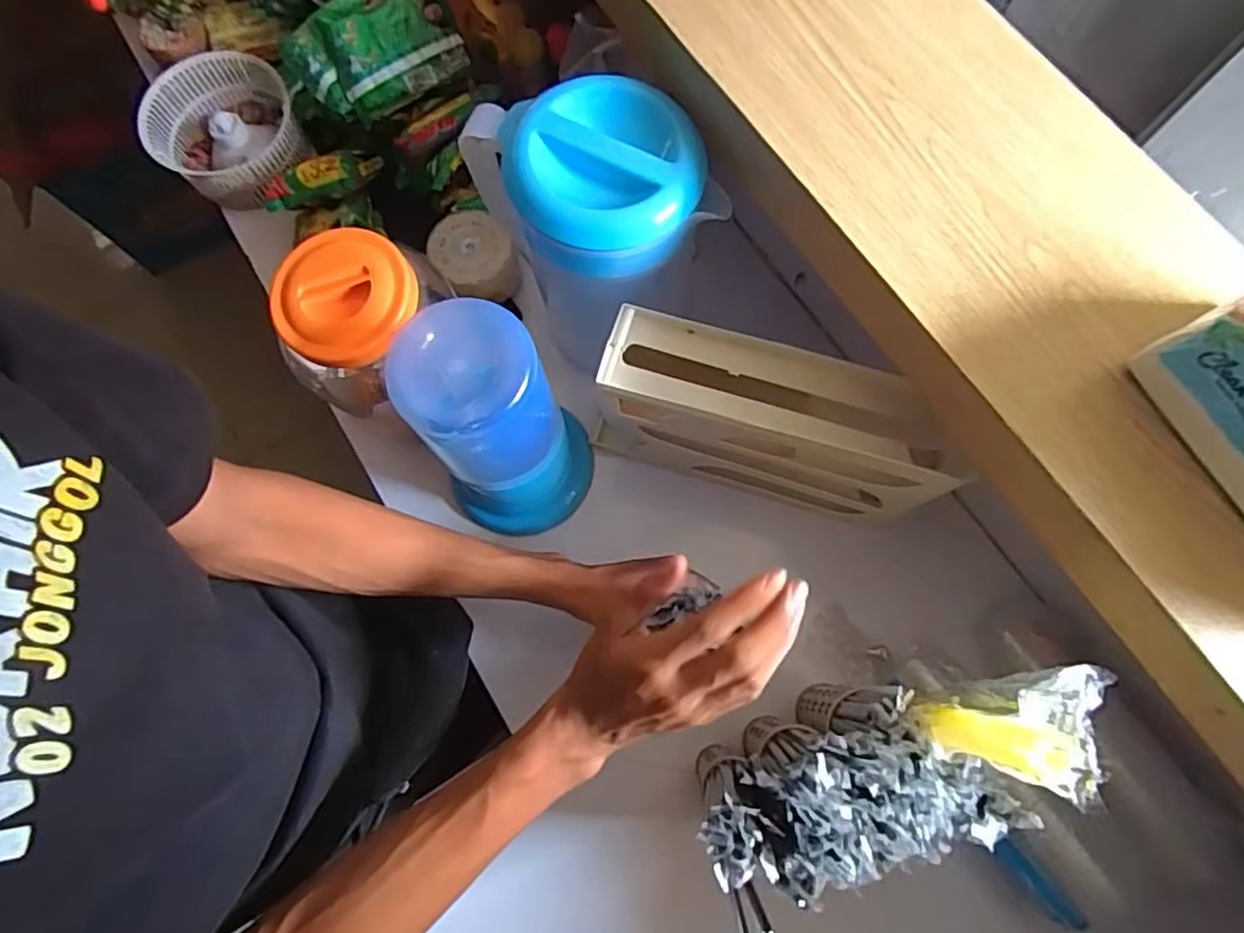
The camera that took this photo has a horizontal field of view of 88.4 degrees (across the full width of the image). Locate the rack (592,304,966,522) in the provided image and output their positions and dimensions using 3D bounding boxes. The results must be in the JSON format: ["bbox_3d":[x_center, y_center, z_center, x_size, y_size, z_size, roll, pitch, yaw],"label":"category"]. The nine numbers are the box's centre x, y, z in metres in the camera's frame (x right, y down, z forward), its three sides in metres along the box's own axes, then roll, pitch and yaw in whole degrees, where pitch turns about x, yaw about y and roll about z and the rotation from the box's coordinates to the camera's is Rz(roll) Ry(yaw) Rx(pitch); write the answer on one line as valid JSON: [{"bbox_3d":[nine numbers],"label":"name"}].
[{"bbox_3d":[0.124,-0.037,0.574,0.280,0.181,0.070,16,76,6],"label":"rack"}]

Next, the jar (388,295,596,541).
[{"bbox_3d":[-0.101,-0.023,0.557,0.113,0.255,0.123,-1,74,2],"label":"jar"}]

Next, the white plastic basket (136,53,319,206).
[{"bbox_3d":[-0.460,-0.390,0.749,0.154,0.067,0.154,-1,74,2],"label":"white plastic basket"}]

